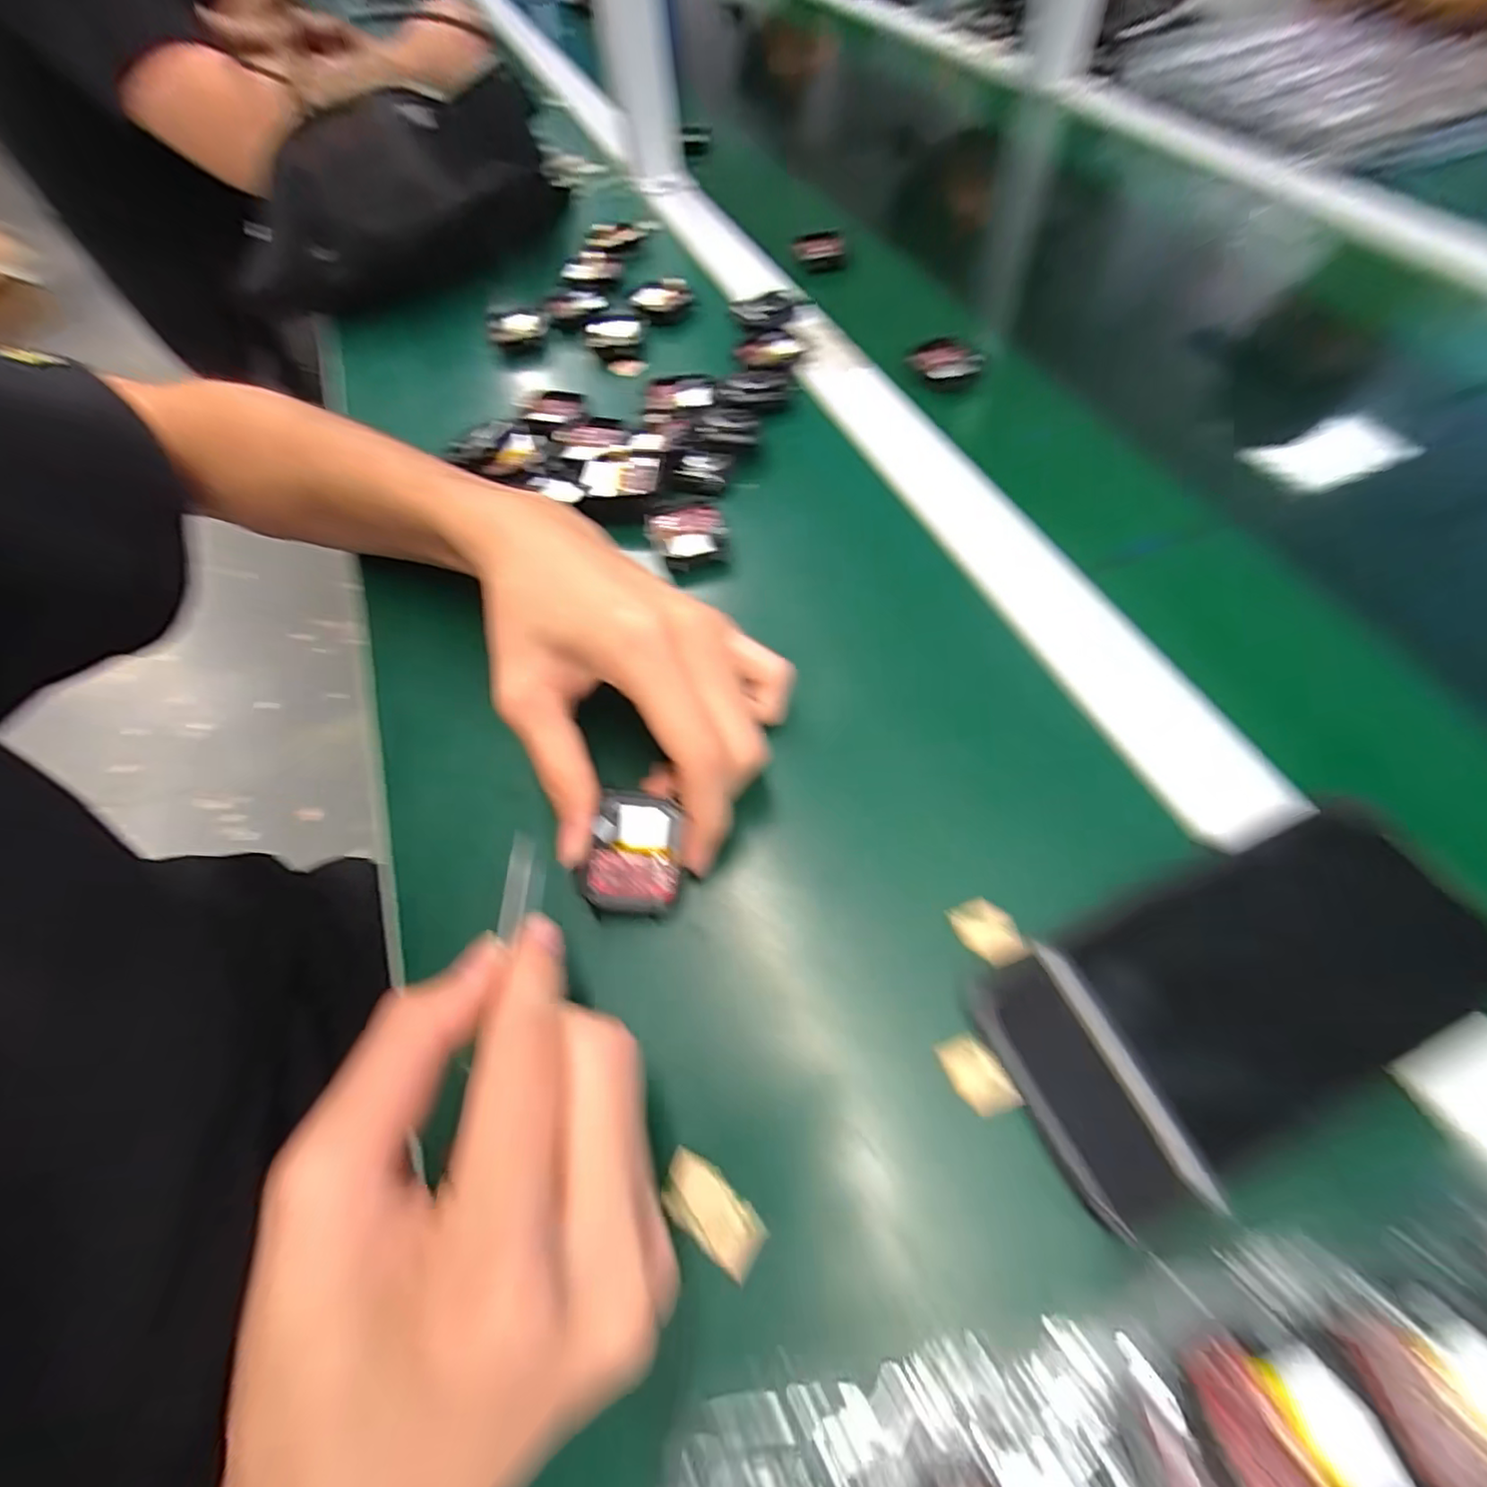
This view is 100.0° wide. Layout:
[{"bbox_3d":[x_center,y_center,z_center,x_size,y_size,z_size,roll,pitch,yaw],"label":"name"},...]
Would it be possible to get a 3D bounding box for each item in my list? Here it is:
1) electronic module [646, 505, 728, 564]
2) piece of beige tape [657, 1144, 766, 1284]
[{"bbox_3d":[-0.030,-0.111,0.330,0.039,0.009,0.042,-12,59,-3],"label":"electronic module"},{"bbox_3d":[-0.010,0.143,0.190,0.035,0.004,0.017,30,66,20],"label":"piece of beige tape"}]

